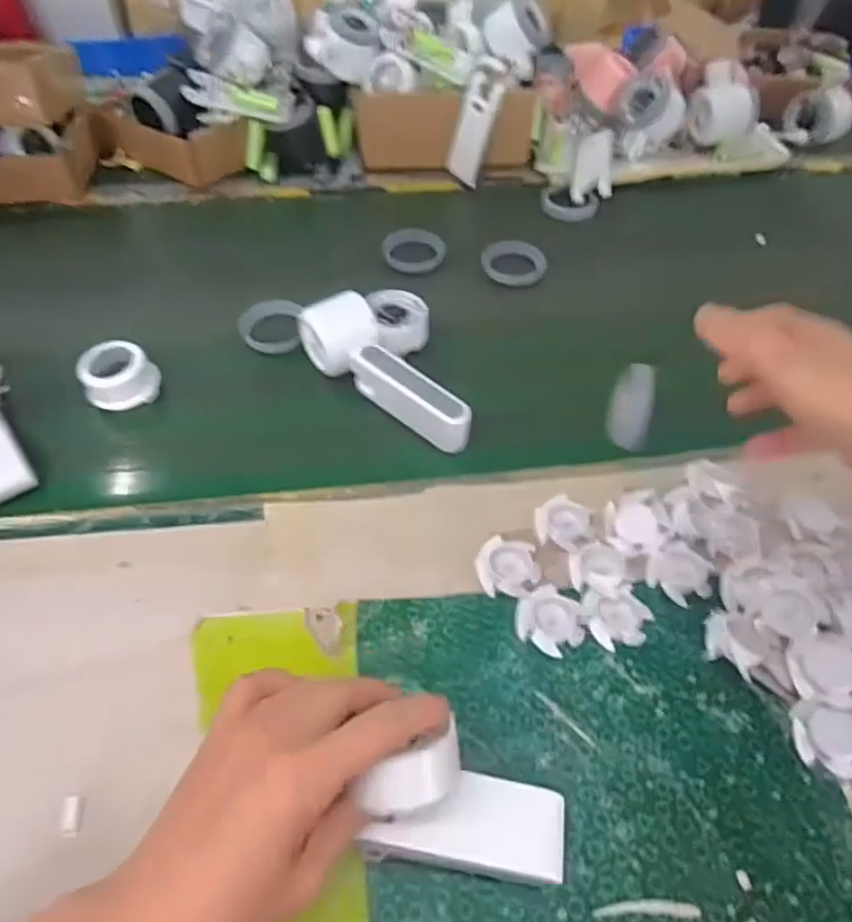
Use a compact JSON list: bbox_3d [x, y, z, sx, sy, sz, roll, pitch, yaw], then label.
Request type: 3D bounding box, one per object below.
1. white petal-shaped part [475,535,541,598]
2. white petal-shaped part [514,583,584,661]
[{"bbox_3d":[0.052,0.068,0.420,0.038,0.015,0.037,-2,50,-3],"label":"white petal-shaped part"},{"bbox_3d":[0.075,0.097,0.400,0.041,0.011,0.036,30,56,22],"label":"white petal-shaped part"}]

